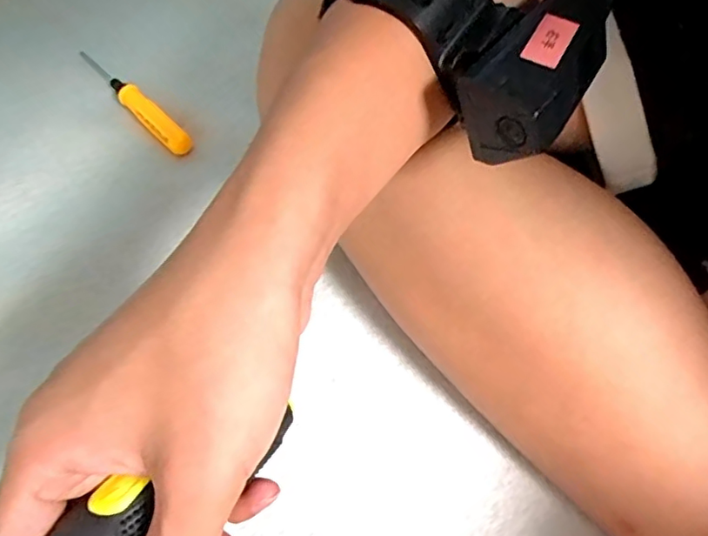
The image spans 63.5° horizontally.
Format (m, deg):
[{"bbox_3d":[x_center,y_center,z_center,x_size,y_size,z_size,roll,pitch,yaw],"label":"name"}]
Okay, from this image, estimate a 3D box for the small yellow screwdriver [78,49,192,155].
[{"bbox_3d":[-0.155,-0.117,0.400,0.015,0.015,0.124,-41,65,-20],"label":"small yellow screwdriver"}]

